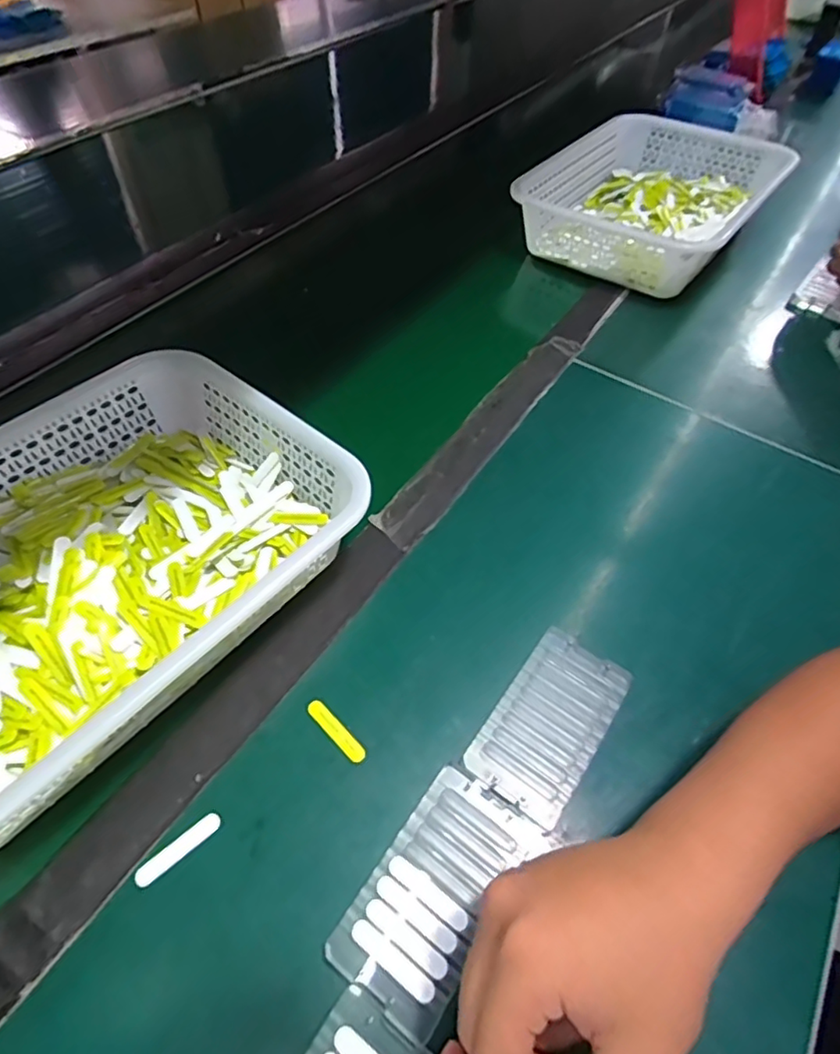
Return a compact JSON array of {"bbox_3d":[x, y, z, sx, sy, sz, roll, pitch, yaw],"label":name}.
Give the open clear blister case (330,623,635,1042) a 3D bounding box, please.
[{"bbox_3d":[0.050,0.168,0.361,0.069,0.015,0.241,34,59,22],"label":"open clear blister case"}]

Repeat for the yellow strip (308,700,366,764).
[{"bbox_3d":[-0.056,0.135,0.386,0.011,0.004,0.052,-38,62,-27],"label":"yellow strip"}]

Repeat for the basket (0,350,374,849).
[{"bbox_3d":[-0.241,0.027,0.413,0.247,0.079,0.350,36,59,23],"label":"basket"}]

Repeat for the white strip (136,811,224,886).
[{"bbox_3d":[-0.142,0.189,0.341,0.052,0.004,0.012,-34,61,-25],"label":"white strip"}]

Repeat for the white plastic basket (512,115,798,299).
[{"bbox_3d":[0.311,-0.439,0.790,0.260,0.089,0.346,31,59,21],"label":"white plastic basket"}]

